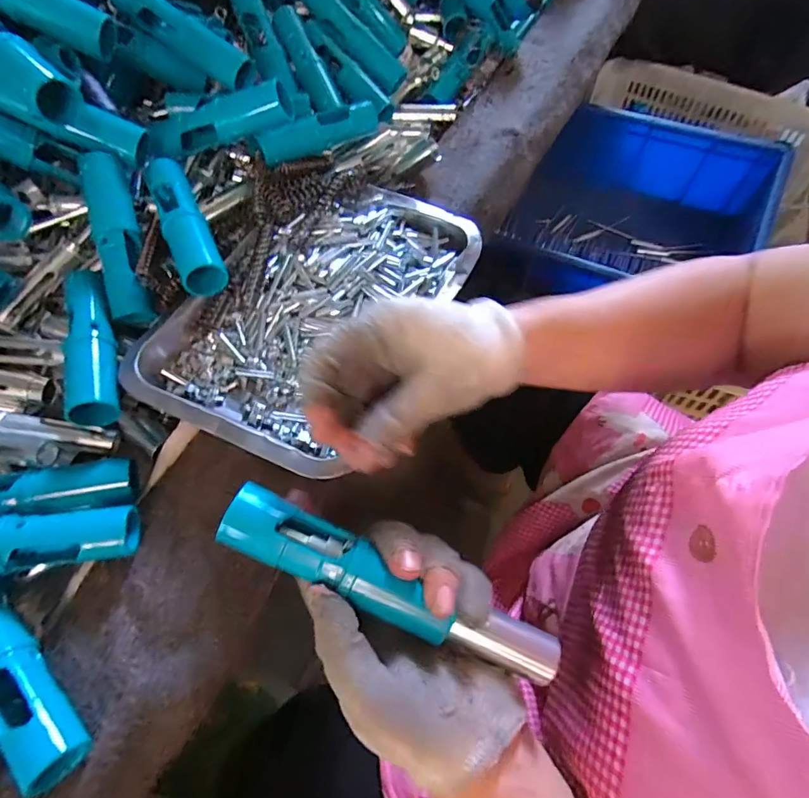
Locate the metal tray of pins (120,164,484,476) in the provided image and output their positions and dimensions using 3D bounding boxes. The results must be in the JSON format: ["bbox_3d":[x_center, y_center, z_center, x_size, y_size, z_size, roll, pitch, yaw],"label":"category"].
[{"bbox_3d":[-0.064,-0.074,0.362,0.182,0.039,0.257,24,64,15],"label":"metal tray of pins"}]

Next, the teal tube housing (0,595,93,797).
[{"bbox_3d":[-0.204,0.142,0.248,0.116,0.027,0.026,39,69,21],"label":"teal tube housing"}]

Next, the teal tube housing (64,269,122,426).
[{"bbox_3d":[-0.213,-0.038,0.326,0.029,0.023,0.120,-18,61,-8],"label":"teal tube housing"}]

